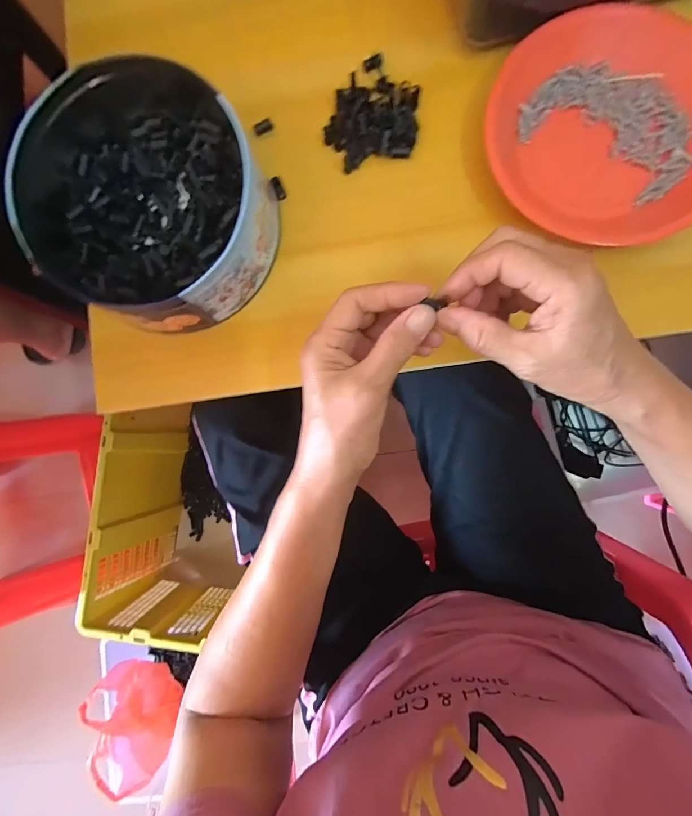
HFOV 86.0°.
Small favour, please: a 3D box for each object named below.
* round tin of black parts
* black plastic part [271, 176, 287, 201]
[{"bbox_3d":[-0.166,-0.176,0.308,0.217,0.071,0.190,28,88,6],"label":"round tin of black parts"},{"bbox_3d":[-0.061,-0.199,0.335,0.009,0.008,0.020,-23,84,2],"label":"black plastic part"}]

